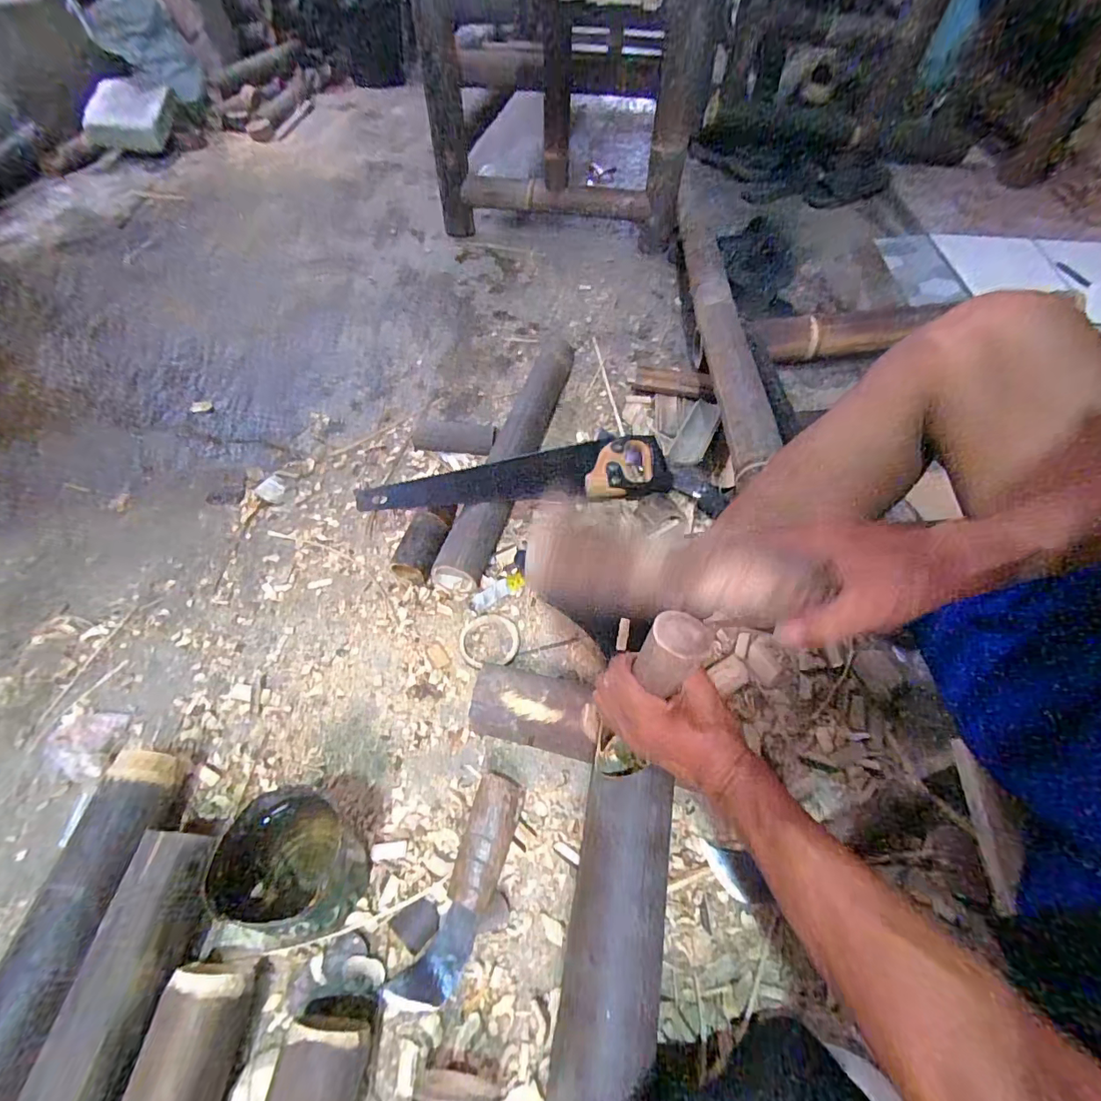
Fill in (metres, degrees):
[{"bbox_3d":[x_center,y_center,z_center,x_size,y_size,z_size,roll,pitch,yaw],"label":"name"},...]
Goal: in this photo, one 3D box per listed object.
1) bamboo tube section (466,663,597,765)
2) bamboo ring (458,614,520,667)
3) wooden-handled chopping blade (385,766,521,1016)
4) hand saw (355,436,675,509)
[{"bbox_3d":[-0.011,0.176,0.564,0.145,0.059,0.086,10,53,7],"label":"bamboo tube section"},{"bbox_3d":[-0.078,0.113,0.631,0.076,0.006,0.071,0,53,-1],"label":"bamboo ring"},{"bbox_3d":[-0.083,0.323,0.484,0.060,0.050,0.197,18,68,13],"label":"wooden-handled chopping blade"},{"bbox_3d":[-0.042,-0.121,0.744,0.453,0.026,0.108,-5,69,-12],"label":"hand saw"}]

